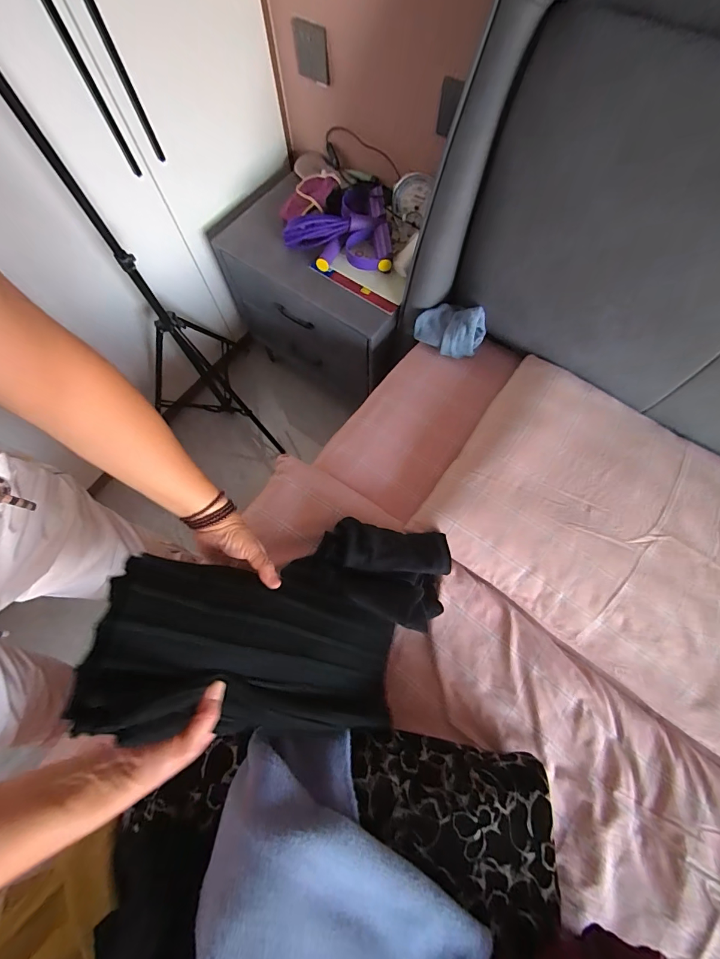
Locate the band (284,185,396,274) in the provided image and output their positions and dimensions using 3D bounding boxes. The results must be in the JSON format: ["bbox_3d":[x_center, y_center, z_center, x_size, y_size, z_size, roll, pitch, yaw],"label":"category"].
[{"bbox_3d":[-0.045,-0.635,0.932,0.276,0.071,0.282,9,71,5],"label":"band"}]

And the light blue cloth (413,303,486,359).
[{"bbox_3d":[0.188,-0.318,0.779,0.135,0.063,0.090,36,75,13],"label":"light blue cloth"}]

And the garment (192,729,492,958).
[{"bbox_3d":[-0.066,0.450,0.374,0.269,0.084,0.316,-39,74,-11],"label":"garment"}]

